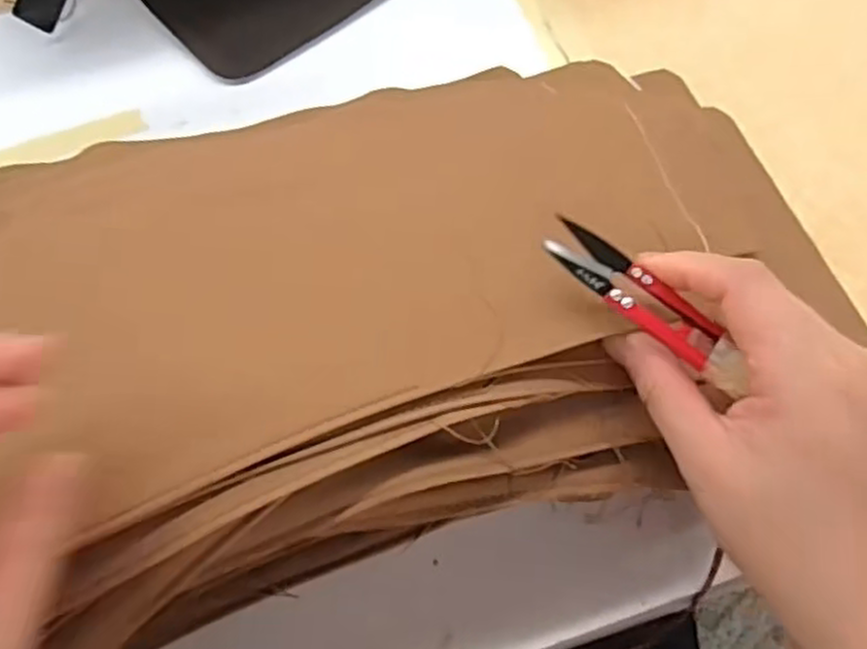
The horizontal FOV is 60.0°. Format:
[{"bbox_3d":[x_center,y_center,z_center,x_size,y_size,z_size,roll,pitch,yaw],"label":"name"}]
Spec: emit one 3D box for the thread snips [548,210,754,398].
[{"bbox_3d":[0.081,-0.006,0.287,0.089,0.014,0.020,42,72,13],"label":"thread snips"}]

